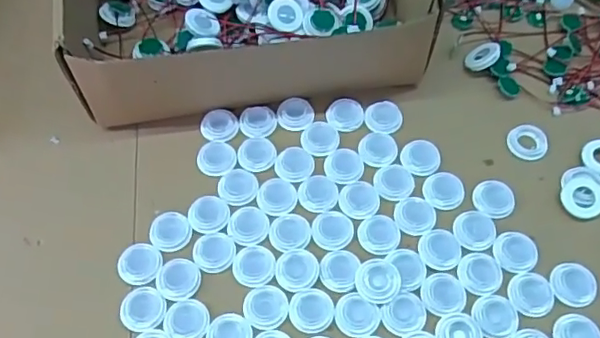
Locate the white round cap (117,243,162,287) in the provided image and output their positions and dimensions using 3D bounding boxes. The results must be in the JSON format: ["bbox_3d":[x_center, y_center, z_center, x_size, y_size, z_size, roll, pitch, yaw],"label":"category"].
[{"bbox_3d":[-0.085,0.050,0.305,0.022,0.004,0.022,0,61,0],"label":"white round cap"}]

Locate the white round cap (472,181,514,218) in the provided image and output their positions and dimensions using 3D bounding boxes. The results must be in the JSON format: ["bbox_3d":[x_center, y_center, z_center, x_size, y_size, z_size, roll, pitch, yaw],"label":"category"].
[{"bbox_3d":[0.108,0.016,0.320,0.022,0.004,0.022,0,61,0],"label":"white round cap"}]

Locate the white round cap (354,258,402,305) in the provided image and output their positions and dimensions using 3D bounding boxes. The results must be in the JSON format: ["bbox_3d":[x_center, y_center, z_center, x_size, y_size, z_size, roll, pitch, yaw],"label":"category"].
[{"bbox_3d":[0.040,0.057,0.297,0.022,0.007,0.022,0,61,0],"label":"white round cap"}]

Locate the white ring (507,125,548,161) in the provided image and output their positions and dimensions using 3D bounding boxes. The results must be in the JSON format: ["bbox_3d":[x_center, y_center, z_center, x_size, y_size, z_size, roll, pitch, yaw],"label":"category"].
[{"bbox_3d":[0.136,-0.016,0.342,0.021,0.005,0.022,0,61,0],"label":"white ring"}]

